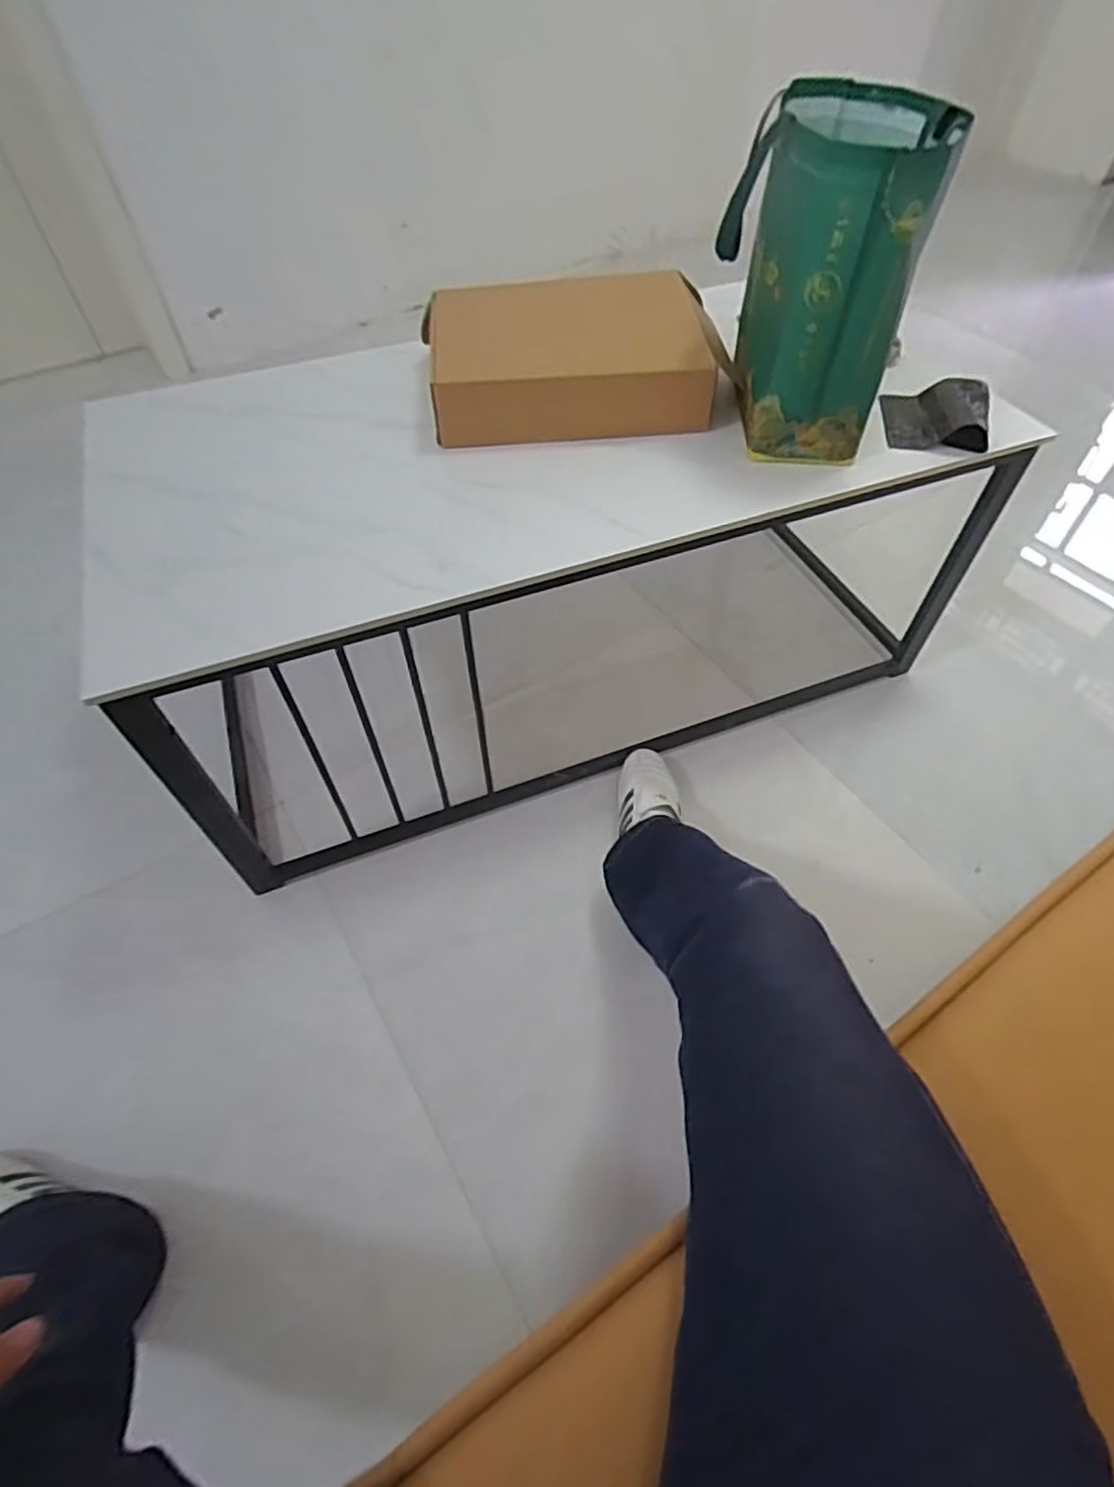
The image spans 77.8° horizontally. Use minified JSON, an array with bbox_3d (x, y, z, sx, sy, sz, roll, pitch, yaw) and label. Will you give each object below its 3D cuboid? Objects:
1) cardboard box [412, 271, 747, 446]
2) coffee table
[{"bbox_3d":[0.034,-0.509,0.916,0.400,0.109,0.221,-4,53,-3],"label":"cardboard box"},{"bbox_3d":[0.010,-0.268,1.094,1.166,0.477,0.557,-17,55,-12],"label":"coffee table"}]

